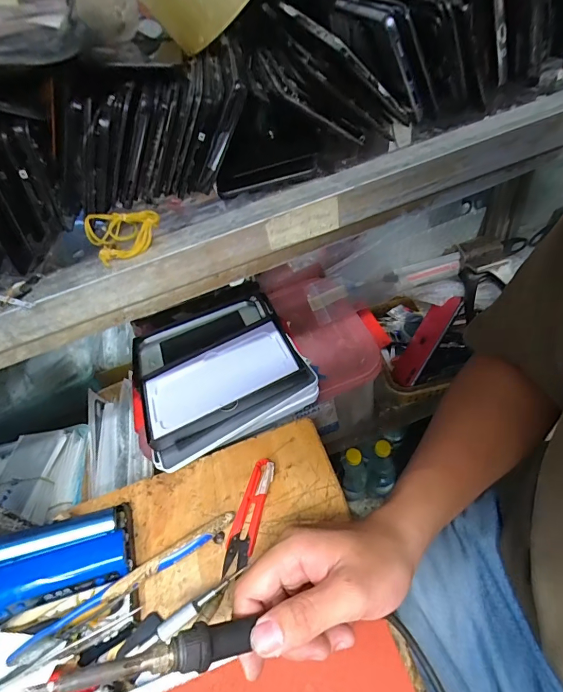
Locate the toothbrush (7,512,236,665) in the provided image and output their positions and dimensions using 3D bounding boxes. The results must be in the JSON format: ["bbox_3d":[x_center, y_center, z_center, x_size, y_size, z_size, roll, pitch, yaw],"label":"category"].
[{"bbox_3d":[-0.120,0.191,0.320,0.181,0.017,0.014,-27,49,-19],"label":"toothbrush"}]

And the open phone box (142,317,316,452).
[{"bbox_3d":[-0.067,0.038,0.442,0.180,0.019,0.104,-25,49,-2],"label":"open phone box"}]

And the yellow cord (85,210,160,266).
[{"bbox_3d":[-0.103,-0.075,0.256,0.046,0.016,0.046,-28,48,-10],"label":"yellow cord"}]

